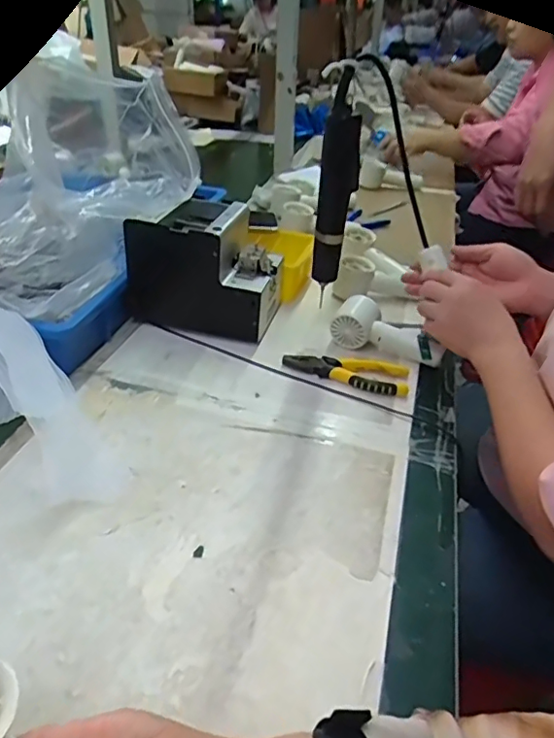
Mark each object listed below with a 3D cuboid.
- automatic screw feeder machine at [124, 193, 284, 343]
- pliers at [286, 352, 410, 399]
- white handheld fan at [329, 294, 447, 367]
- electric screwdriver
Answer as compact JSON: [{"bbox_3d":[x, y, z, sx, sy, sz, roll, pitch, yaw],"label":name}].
[{"bbox_3d":[-0.092,-0.135,0.741,0.181,0.150,0.115,10,35,8],"label":"automatic screw feeder machine"},{"bbox_3d":[0.086,0.002,0.681,0.150,0.018,0.056,13,36,13],"label":"pliers"},{"bbox_3d":[0.141,-0.052,0.726,0.132,0.053,0.058,17,37,17],"label":"white handheld fan"},{"bbox_3d":[0.067,-0.200,0.624,0.032,0.230,0.040,-8,36,-15],"label":"electric screwdriver"}]

